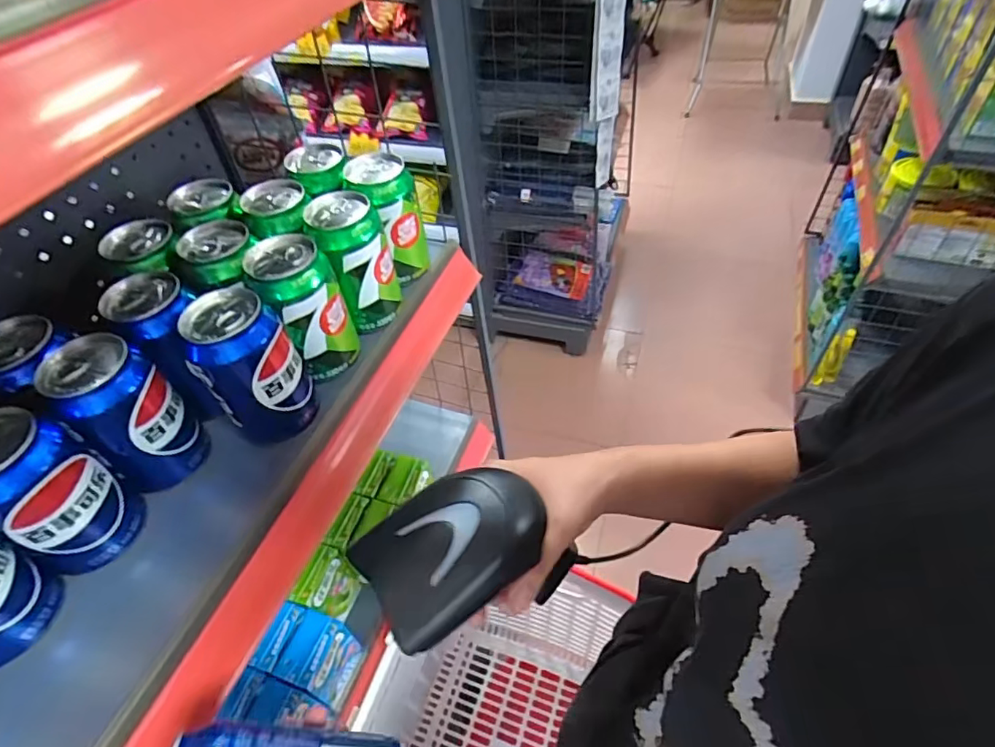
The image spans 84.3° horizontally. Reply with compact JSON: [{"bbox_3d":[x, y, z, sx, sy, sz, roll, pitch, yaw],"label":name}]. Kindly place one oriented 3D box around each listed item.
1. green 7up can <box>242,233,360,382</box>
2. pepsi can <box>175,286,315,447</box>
[{"bbox_3d":[-0.151,-0.050,0.440,0.056,0.105,0.056,-3,48,3],"label":"green 7up can"},{"bbox_3d":[-0.176,-0.001,0.401,0.060,0.108,0.061,-3,48,3],"label":"pepsi can"}]

